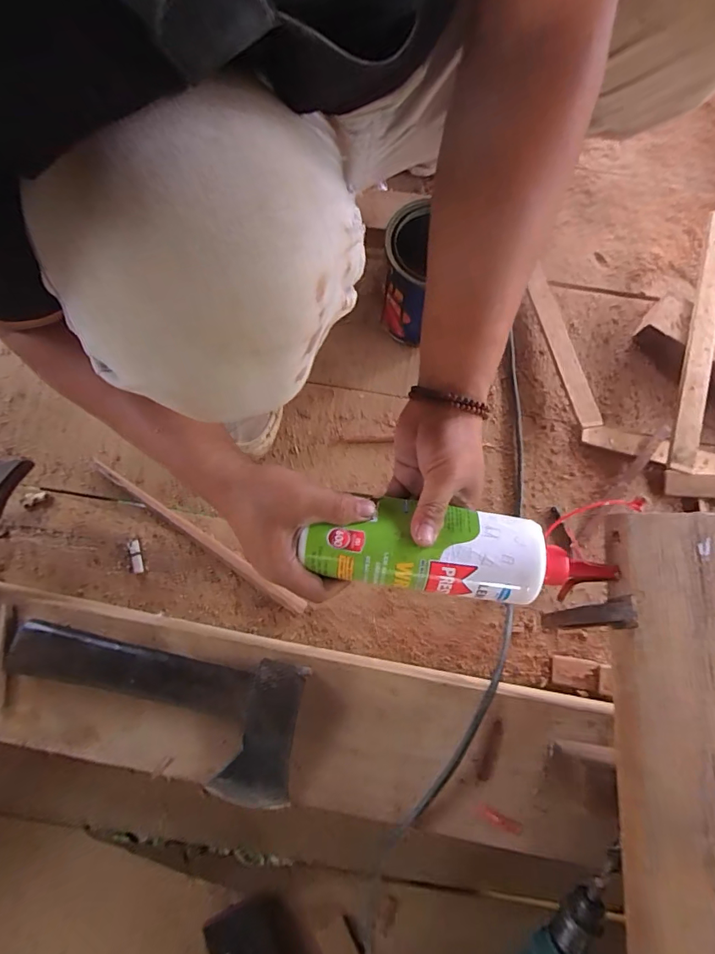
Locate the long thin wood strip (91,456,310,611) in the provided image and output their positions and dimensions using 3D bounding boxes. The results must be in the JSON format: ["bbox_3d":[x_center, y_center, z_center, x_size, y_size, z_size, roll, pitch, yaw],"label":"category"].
[{"bbox_3d":[-0.188,0.068,0.514,0.299,0.018,0.015,34,79,6],"label":"long thin wood strip"}]

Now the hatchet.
[{"bbox_3d":[-0.185,0.209,0.386,0.261,0.030,0.115,9,77,1],"label":"hatchet"}]

